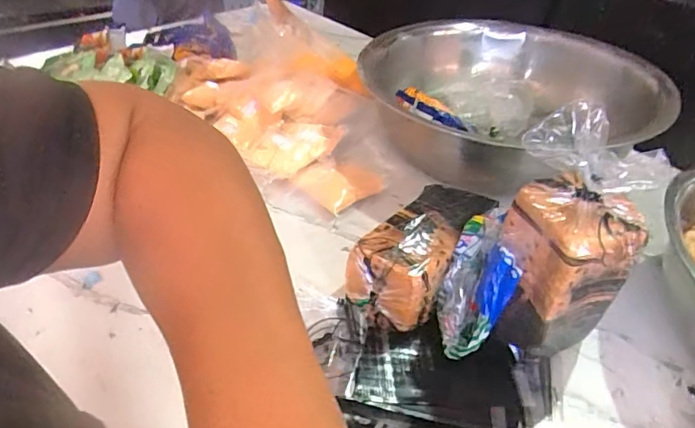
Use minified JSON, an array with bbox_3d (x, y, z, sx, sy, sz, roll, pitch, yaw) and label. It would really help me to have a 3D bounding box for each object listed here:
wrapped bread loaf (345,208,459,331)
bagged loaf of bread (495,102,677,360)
[{"bbox_3d":[0.073,0.073,0.698,0.123,0.105,0.143,20,41,16],"label":"wrapped bread loaf"},{"bbox_3d":[0.254,0.031,0.580,0.110,0.305,0.134,-29,50,-36],"label":"bagged loaf of bread"}]

